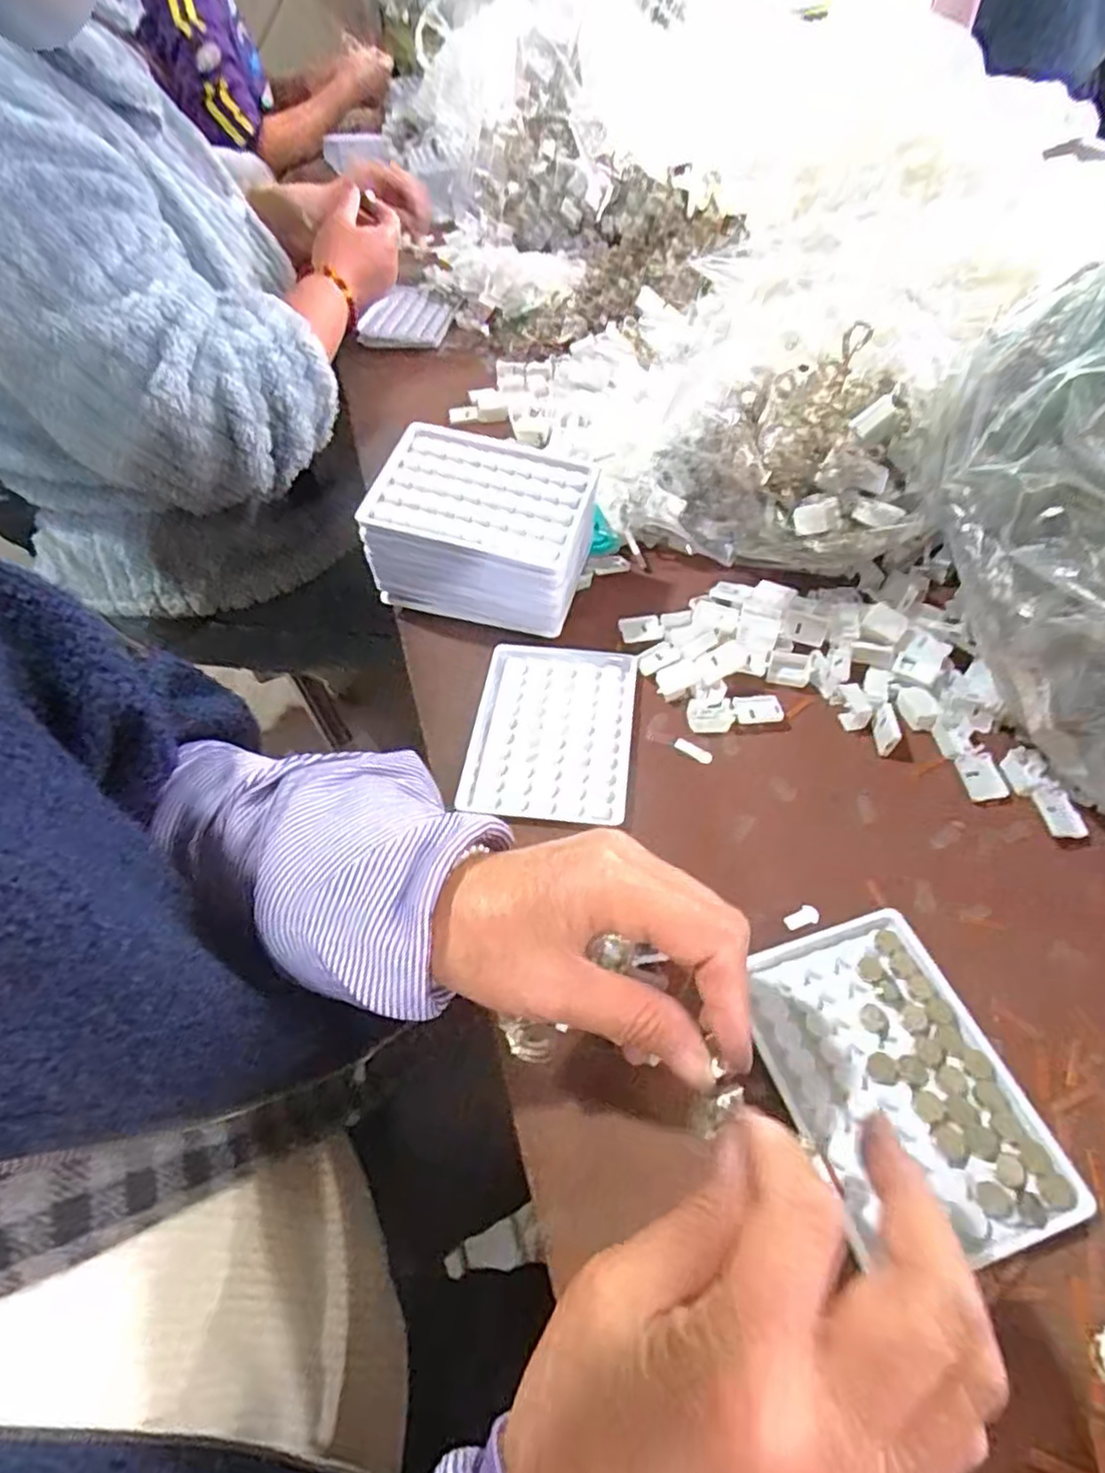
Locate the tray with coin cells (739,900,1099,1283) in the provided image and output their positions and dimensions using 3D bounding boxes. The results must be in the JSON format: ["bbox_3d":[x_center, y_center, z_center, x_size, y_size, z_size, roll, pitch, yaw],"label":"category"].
[{"bbox_3d":[0.145,0.145,0.295,0.091,0.007,0.128,-16,52,-10],"label":"tray with coin cells"}]

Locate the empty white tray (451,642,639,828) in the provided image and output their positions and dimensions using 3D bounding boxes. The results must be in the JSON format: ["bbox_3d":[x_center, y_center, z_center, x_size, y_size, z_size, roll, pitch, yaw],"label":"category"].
[{"bbox_3d":[0.000,-0.006,0.421,0.095,0.005,0.124,5,51,7],"label":"empty white tray"}]

